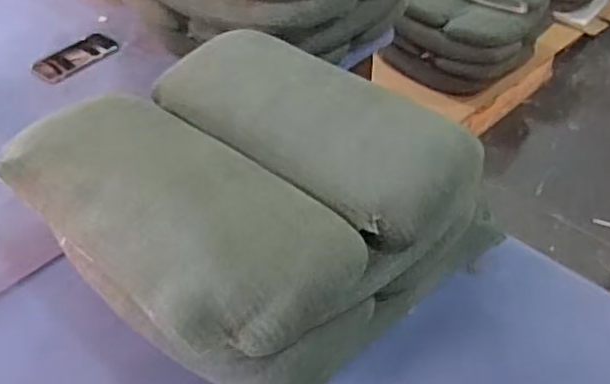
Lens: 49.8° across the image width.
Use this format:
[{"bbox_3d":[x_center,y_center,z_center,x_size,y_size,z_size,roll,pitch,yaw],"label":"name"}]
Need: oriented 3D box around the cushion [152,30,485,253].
[{"bbox_3d":[-0.002,-0.086,0.850,0.445,0.072,0.195,30,53,29],"label":"cushion"}]

